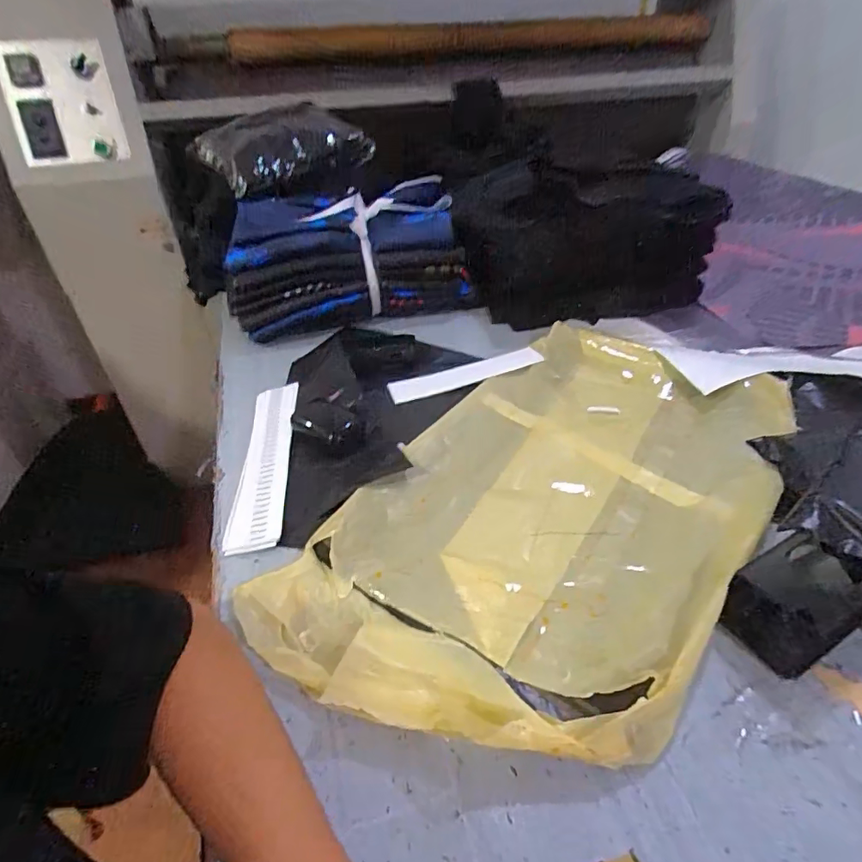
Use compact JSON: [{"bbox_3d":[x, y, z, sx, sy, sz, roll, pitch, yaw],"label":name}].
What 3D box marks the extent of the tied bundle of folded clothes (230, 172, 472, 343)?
[{"bbox_3d":[-0.122,-0.252,0.755,0.338,0.142,0.190,-9,40,-8],"label":"tied bundle of folded clothes"}]

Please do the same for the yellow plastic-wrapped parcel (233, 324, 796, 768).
[{"bbox_3d":[0.119,0.049,0.468,0.302,0.032,0.534,27,47,31],"label":"yellow plastic-wrapped parcel"}]

